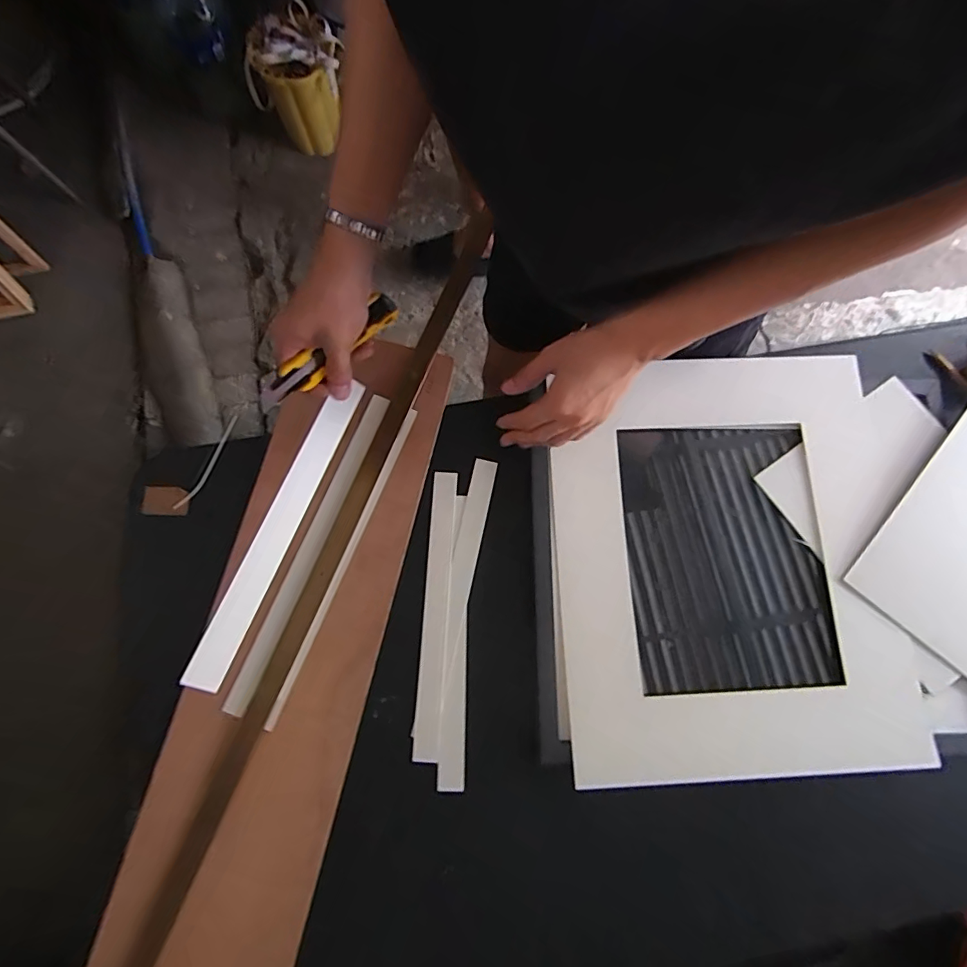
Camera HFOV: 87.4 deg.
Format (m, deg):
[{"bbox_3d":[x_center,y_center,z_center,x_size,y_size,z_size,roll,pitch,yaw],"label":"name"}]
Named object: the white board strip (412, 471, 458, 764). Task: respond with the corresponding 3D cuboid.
[{"bbox_3d":[-0.052,0.132,0.537,0.028,0.005,0.293,3,78,0],"label":"white board strip"}]

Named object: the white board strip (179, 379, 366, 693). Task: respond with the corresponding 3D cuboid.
[{"bbox_3d":[-0.175,0.030,0.443,0.031,0.007,0.285,36,61,-35],"label":"white board strip"}]

